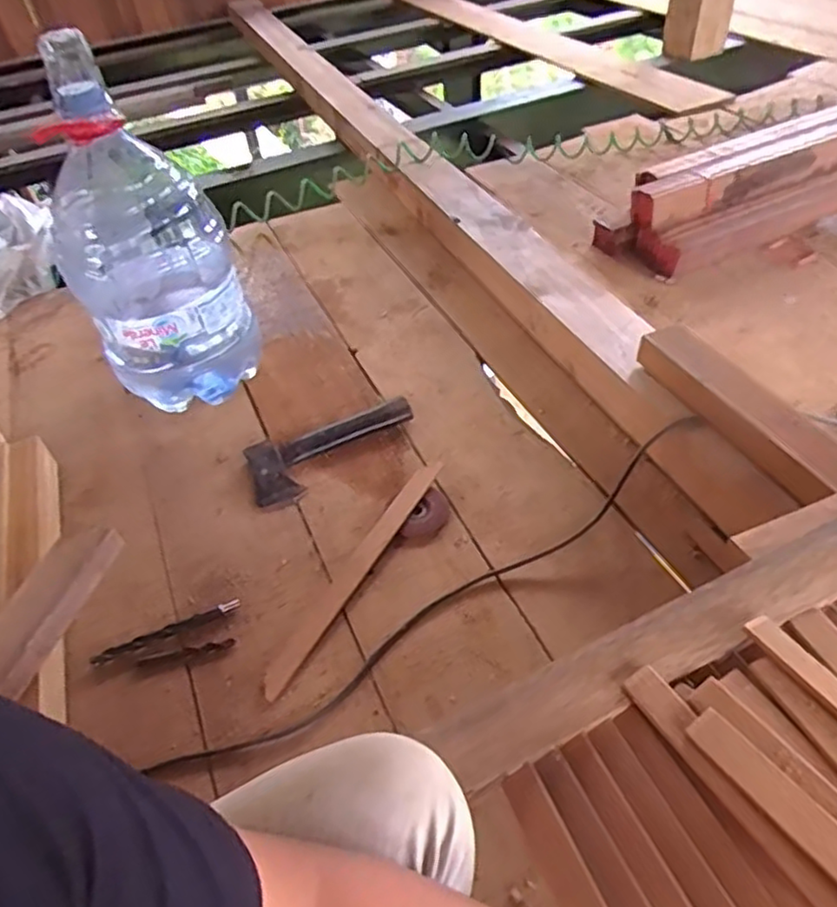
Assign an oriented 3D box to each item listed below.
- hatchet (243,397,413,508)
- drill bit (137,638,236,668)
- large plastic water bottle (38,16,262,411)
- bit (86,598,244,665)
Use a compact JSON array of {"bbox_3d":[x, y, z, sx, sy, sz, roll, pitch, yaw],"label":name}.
[{"bbox_3d":[-0.126,-0.011,0.993,0.264,0.027,0.108,-26,49,-17],"label":"hatchet"},{"bbox_3d":[-0.274,0.237,0.790,0.111,0.005,0.014,-13,46,-6],"label":"drill bit"},{"bbox_3d":[-0.391,-0.284,0.979,0.204,0.487,0.217,32,57,32],"label":"large plastic water bottle"},{"bbox_3d":[-0.304,0.215,0.808,0.175,0.008,0.018,-21,47,-13],"label":"bit"}]

